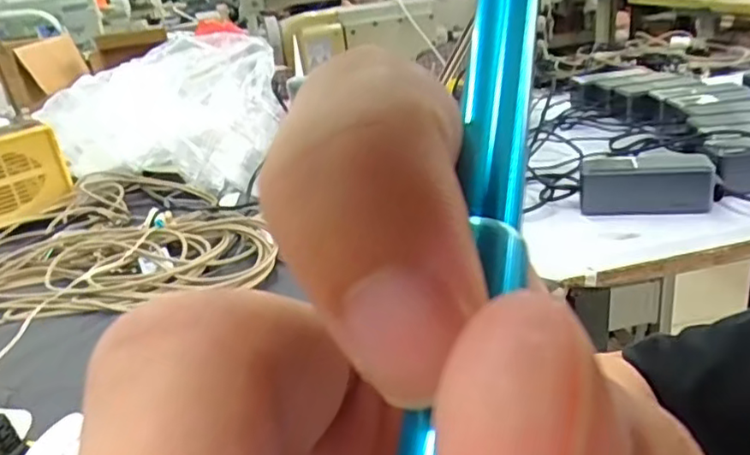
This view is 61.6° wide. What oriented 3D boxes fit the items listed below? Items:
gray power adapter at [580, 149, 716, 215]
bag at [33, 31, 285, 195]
[{"bbox_3d":[0.295,-0.046,0.683,0.135,0.057,0.046,-6,23,2],"label":"gray power adapter"},{"bbox_3d":[-0.279,-0.175,0.911,0.340,0.160,0.203,7,26,29],"label":"bag"}]

